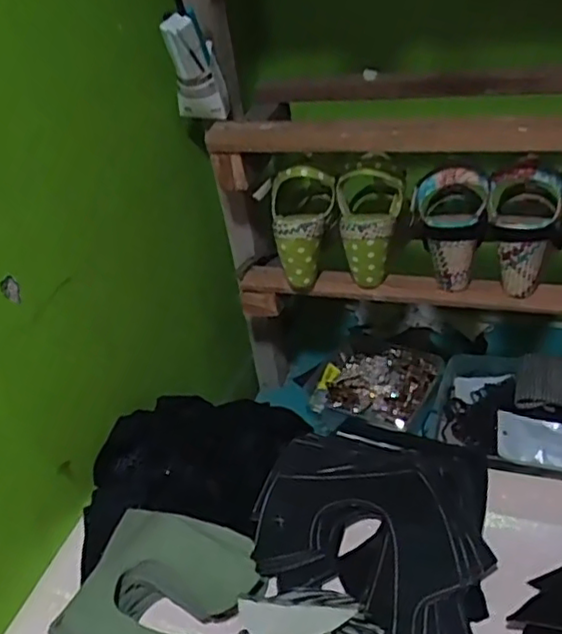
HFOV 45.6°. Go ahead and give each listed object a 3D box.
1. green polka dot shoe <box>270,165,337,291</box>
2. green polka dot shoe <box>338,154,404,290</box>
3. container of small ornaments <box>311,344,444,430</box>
[{"bbox_3d":[0.029,-0.113,0.809,0.078,0.134,0.086,-6,34,4],"label":"green polka dot shoe"},{"bbox_3d":[0.096,-0.111,0.774,0.079,0.148,0.058,7,6,21],"label":"green polka dot shoe"},{"bbox_3d":[0.133,0.092,0.938,0.151,0.040,0.146,12,39,27],"label":"container of small ornaments"}]

